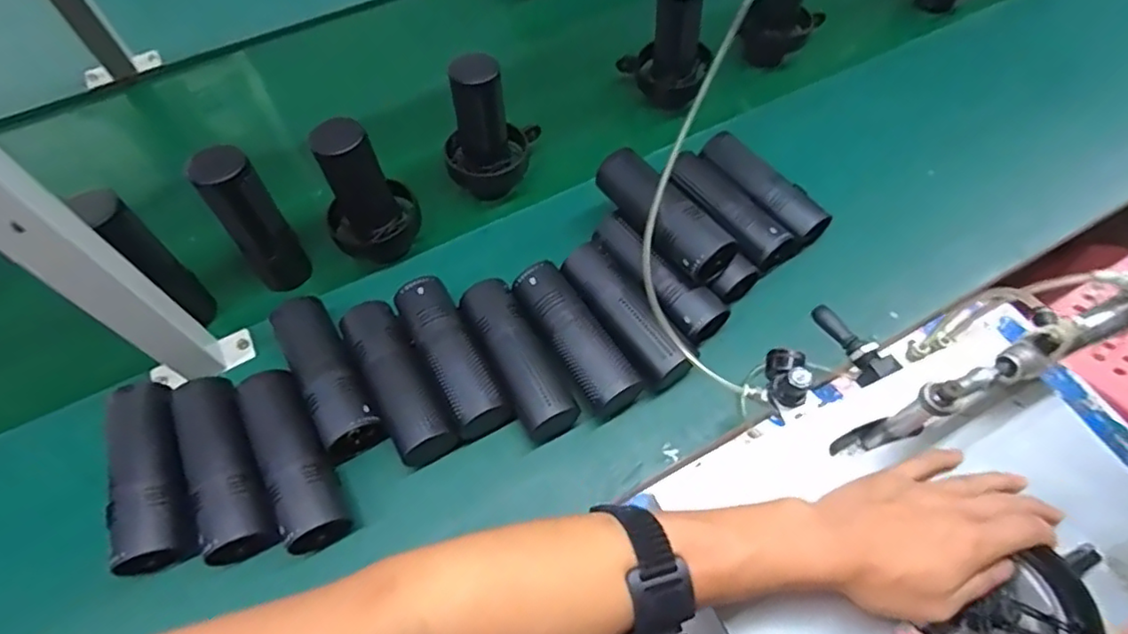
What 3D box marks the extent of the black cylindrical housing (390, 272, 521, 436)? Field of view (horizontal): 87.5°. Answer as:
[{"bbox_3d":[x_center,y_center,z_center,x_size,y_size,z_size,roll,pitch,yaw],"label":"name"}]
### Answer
[{"bbox_3d":[-0.110,0.039,0.579,0.055,0.047,0.166,-28,64,-14],"label":"black cylindrical housing"}]

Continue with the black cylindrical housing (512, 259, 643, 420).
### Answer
[{"bbox_3d":[0.008,0.023,0.589,0.056,0.050,0.160,-30,64,-15],"label":"black cylindrical housing"}]

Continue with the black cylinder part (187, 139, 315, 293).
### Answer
[{"bbox_3d":[-0.315,-0.094,0.598,0.058,0.155,0.064,-35,66,-17],"label":"black cylinder part"}]

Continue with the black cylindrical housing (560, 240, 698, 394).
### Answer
[{"bbox_3d":[0.060,-0.001,0.596,0.057,0.047,0.166,-31,65,-15],"label":"black cylindrical housing"}]

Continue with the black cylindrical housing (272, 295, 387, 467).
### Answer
[{"bbox_3d":[-0.229,0.055,0.571,0.055,0.053,0.155,-29,64,-14],"label":"black cylindrical housing"}]

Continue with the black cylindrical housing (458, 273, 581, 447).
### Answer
[{"bbox_3d":[-0.046,0.041,0.578,0.051,0.048,0.160,-27,64,-13],"label":"black cylindrical housing"}]

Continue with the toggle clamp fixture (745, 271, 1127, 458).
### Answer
[{"bbox_3d":[0.272,0.008,0.444,0.245,0.144,0.132,-21,62,-10],"label":"toggle clamp fixture"}]

